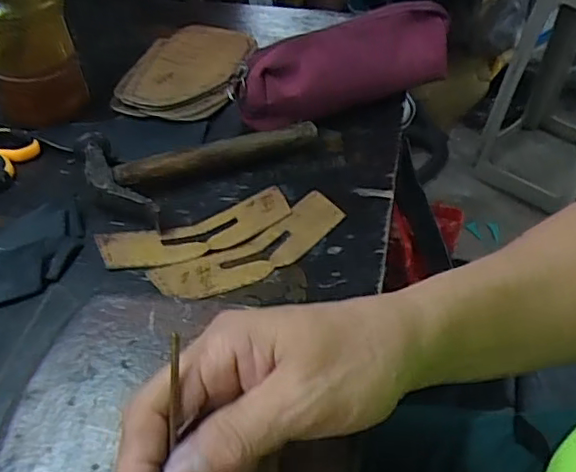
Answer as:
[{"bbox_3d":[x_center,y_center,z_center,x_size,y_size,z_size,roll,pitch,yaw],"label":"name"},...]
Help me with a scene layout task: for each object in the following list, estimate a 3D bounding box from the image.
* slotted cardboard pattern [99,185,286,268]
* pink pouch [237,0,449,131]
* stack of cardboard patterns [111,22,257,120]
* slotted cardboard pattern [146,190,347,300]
[{"bbox_3d":[-0.064,-0.004,0.429,0.137,0.004,0.047,-16,44,-15],"label":"slotted cardboard pattern"},{"bbox_3d":[0.062,-0.151,0.528,0.222,0.073,0.047,-22,46,-20],"label":"pink pouch"},{"bbox_3d":[-0.096,-0.170,0.593,0.120,0.016,0.181,4,43,6],"label":"stack of cardboard patterns"},{"bbox_3d":[-0.022,0.009,0.416,0.142,0.006,0.046,-25,48,-24],"label":"slotted cardboard pattern"}]

